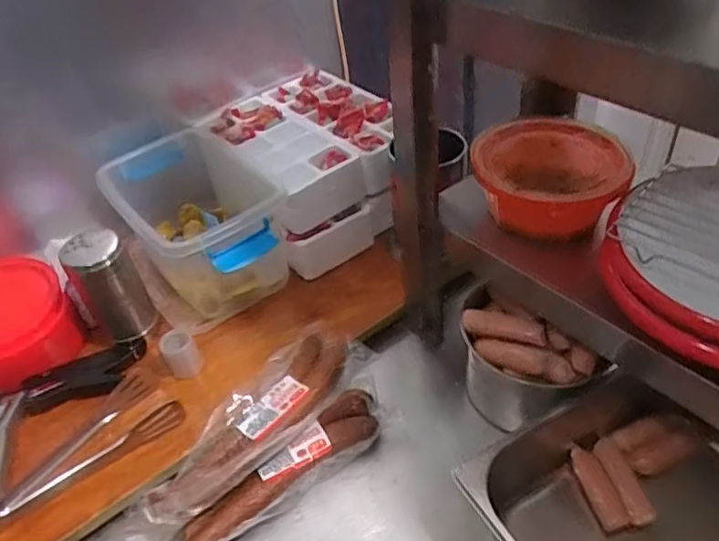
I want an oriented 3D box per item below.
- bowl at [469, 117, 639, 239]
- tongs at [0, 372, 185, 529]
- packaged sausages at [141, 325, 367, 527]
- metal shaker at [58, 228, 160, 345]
[{"bbox_3d":[0.200,-0.098,0.643,0.154,0.082,0.144,-3,43,5],"label":"bowl"},{"bbox_3d":[-0.311,0.196,0.669,0.215,0.022,0.087,-34,49,-26],"label":"tongs"},{"bbox_3d":[-0.116,0.162,0.672,0.093,0.026,0.280,32,55,34],"label":"packaged sausages"},{"bbox_3d":[-0.308,0.022,0.746,0.073,0.143,0.069,-25,46,-18],"label":"metal shaker"}]

